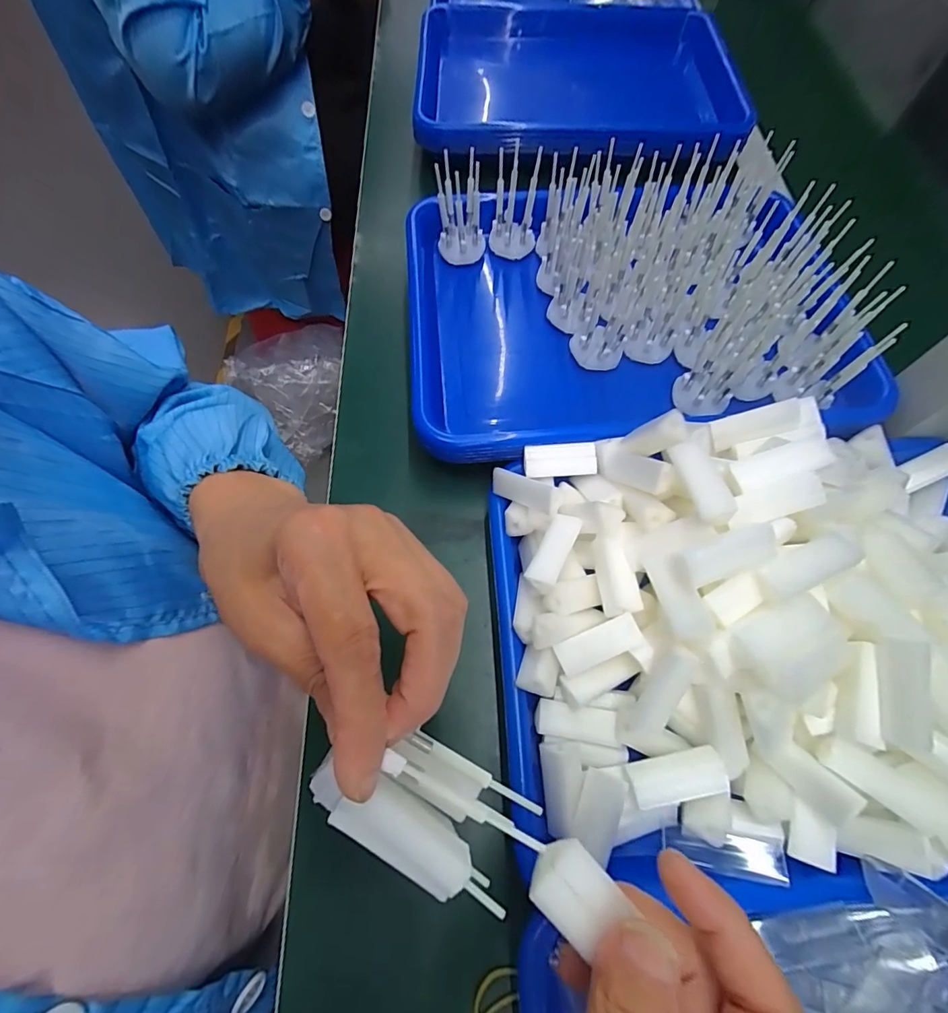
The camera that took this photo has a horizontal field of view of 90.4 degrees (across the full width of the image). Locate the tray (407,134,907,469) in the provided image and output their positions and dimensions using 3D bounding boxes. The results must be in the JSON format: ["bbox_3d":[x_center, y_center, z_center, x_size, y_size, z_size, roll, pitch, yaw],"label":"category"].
[{"bbox_3d":[0.112,-0.157,0.358,0.318,0.075,0.245,-5,66,-3],"label":"tray"}]

